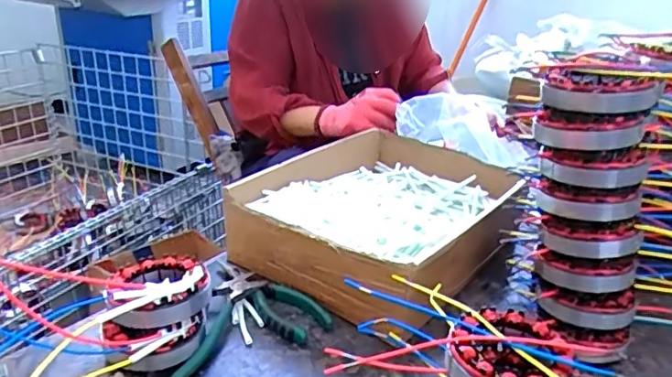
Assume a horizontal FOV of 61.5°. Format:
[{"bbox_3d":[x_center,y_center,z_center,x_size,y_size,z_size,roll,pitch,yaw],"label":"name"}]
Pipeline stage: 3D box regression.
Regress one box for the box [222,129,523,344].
[{"bbox_3d":[0.066,0.032,0.678,0.248,0.097,0.355,18,28,33],"label":"box"}]

